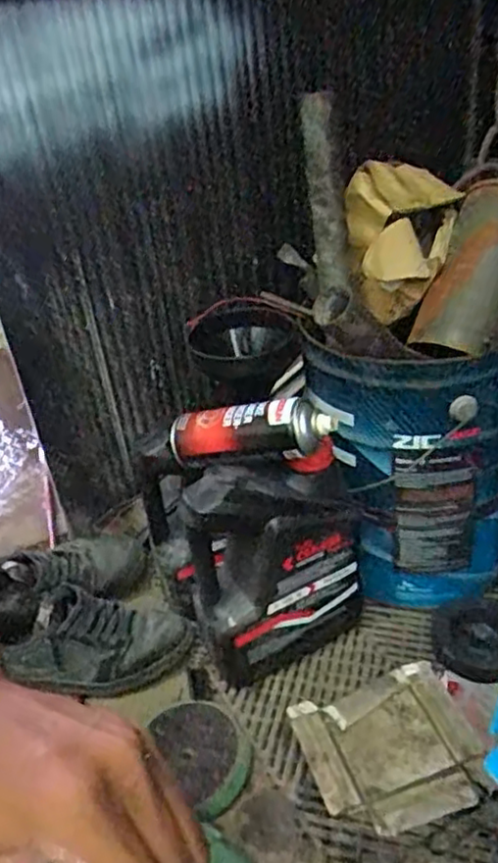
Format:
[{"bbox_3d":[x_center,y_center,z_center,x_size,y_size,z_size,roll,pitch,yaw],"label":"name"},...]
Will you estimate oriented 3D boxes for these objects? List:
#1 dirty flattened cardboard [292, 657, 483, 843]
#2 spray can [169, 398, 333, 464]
[{"bbox_3d":[0.154,0.346,0.760,0.178,0.012,0.165,-14,33,-12],"label":"dirty flattened cardboard"},{"bbox_3d":[0.000,-0.002,0.771,0.202,0.056,0.059,-7,29,29],"label":"spray can"}]

